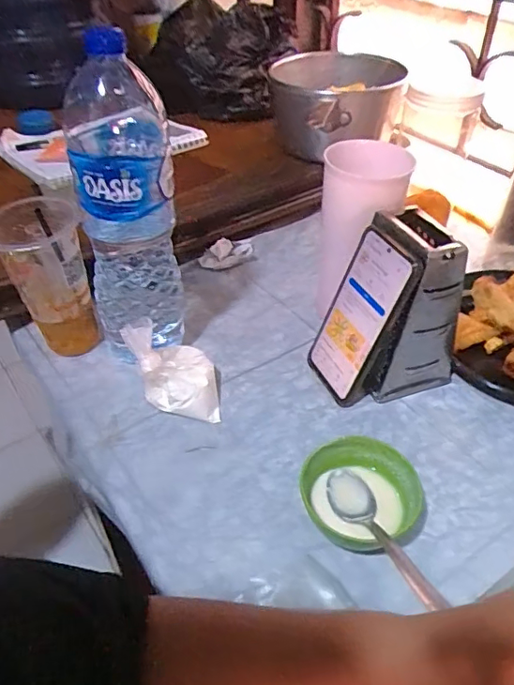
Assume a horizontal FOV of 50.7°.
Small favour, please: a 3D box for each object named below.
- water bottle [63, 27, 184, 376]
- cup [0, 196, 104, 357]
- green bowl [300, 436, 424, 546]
[{"bbox_3d":[-0.122,-0.113,0.515,0.089,0.287,0.094,-7,42,-7],"label":"water bottle"},{"bbox_3d":[-0.217,-0.060,0.562,0.083,0.156,0.090,-12,43,-13],"label":"cup"},{"bbox_3d":[0.081,0.126,0.443,0.087,0.049,0.088,0,42,0],"label":"green bowl"}]

